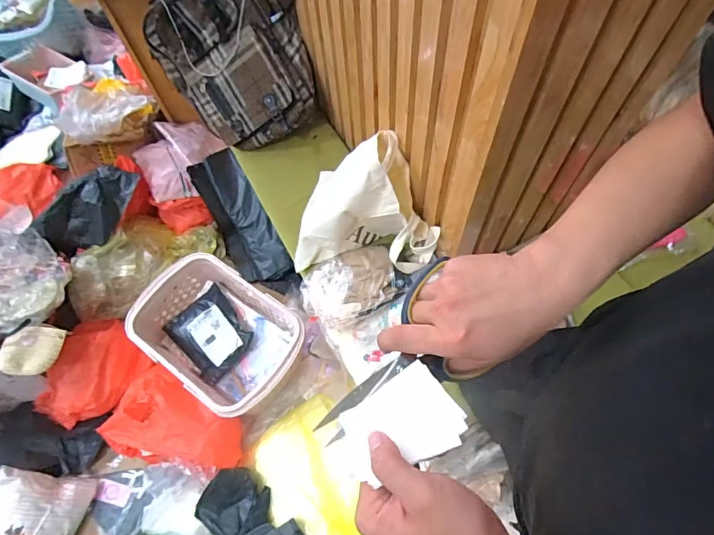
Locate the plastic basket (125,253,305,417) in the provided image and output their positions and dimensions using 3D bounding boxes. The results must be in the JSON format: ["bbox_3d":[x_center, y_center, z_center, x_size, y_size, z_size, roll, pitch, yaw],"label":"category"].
[{"bbox_3d":[-0.373,0.177,1.158,0.435,0.147,0.304,32,69,18],"label":"plastic basket"}]

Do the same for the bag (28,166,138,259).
[{"bbox_3d":[-0.775,-0.173,1.251,0.141,0.139,0.296,29,68,17],"label":"bag"}]

